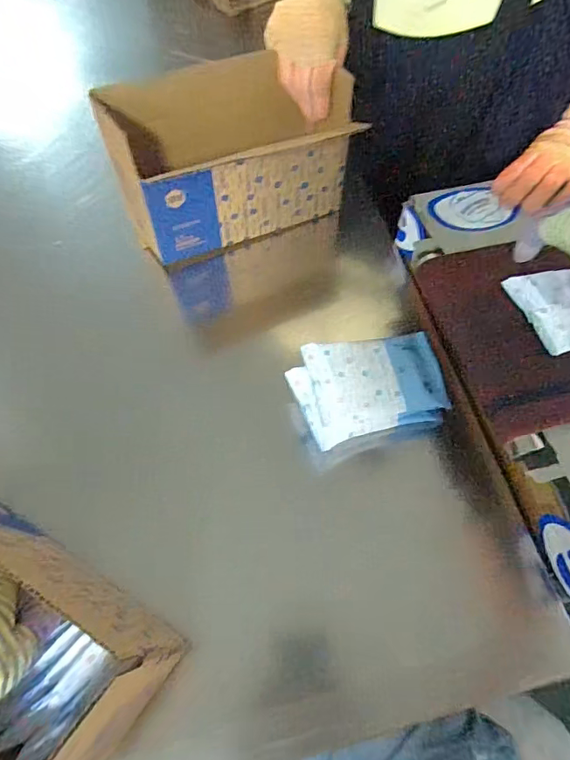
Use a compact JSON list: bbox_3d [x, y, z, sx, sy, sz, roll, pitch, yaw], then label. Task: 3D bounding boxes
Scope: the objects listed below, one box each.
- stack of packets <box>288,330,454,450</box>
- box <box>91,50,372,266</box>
[{"bbox_3d":[0.084,0.002,0.474,0.144,0.021,0.095,-14,63,-6],"label":"stack of packets"},{"bbox_3d":[-0.060,-0.254,0.580,0.258,0.143,0.130,-19,64,-9],"label":"box"}]

